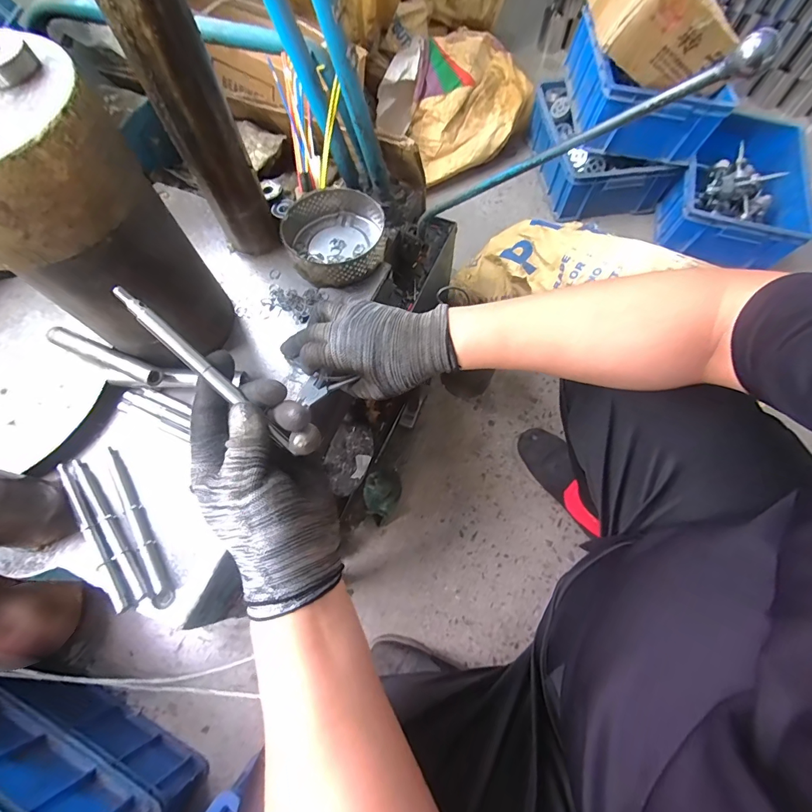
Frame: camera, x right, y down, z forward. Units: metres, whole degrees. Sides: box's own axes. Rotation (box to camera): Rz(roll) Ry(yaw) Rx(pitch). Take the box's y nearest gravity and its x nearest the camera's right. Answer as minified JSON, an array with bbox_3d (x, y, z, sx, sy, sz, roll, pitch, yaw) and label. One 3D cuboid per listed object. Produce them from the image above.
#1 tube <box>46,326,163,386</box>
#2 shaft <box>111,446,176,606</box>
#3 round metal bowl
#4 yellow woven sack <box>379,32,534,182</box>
[{"bbox_3d":[-0.328,-0.055,0.430,0.146,0.016,0.020,22,70,10],"label":"tube"},{"bbox_3d":[-0.265,0.114,0.393,0.018,0.014,0.169,-29,70,-10],"label":"shaft"},{"bbox_3d":[-0.088,-0.214,0.509,0.125,0.041,0.126,0,68,1],"label":"round metal bowl"},{"bbox_3d":[0.155,-0.882,1.142,0.428,0.207,0.311,-35,71,-12],"label":"yellow woven sack"}]

